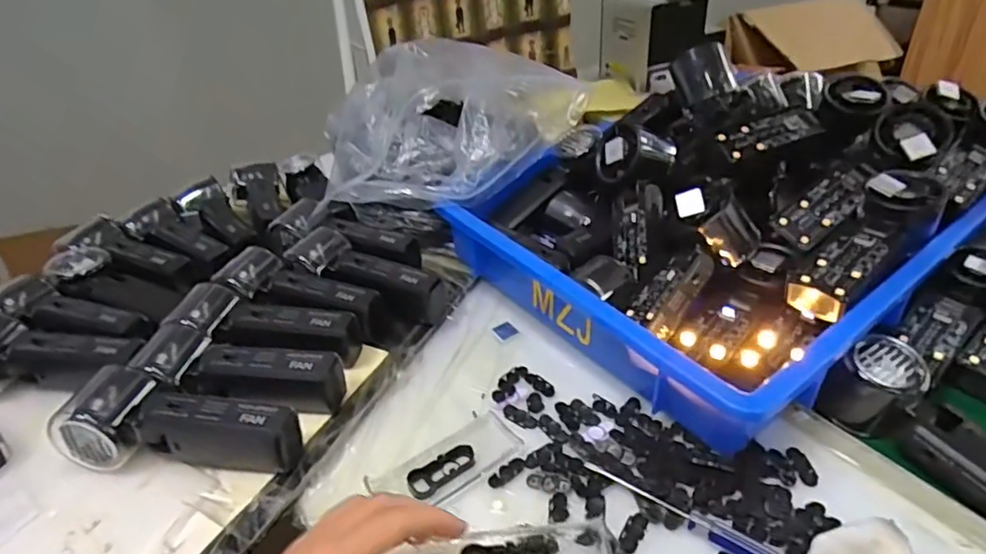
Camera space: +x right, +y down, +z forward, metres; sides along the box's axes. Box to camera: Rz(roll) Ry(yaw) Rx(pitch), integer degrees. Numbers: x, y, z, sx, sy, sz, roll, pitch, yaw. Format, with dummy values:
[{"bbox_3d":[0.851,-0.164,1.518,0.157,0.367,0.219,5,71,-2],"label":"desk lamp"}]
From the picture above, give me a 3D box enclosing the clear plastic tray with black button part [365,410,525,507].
[{"bbox_3d":[-0.032,0.130,0.423,0.107,0.012,0.044,-26,39,-28],"label":"clear plastic tray with black button part"}]

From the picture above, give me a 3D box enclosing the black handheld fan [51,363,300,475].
[{"bbox_3d":[-0.219,0.101,0.427,0.162,0.048,0.067,-3,34,2],"label":"black handheld fan"}]

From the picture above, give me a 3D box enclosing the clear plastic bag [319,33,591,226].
[{"bbox_3d":[-0.043,-0.149,0.586,0.271,0.113,0.138,-5,34,-1],"label":"clear plastic bag"}]

